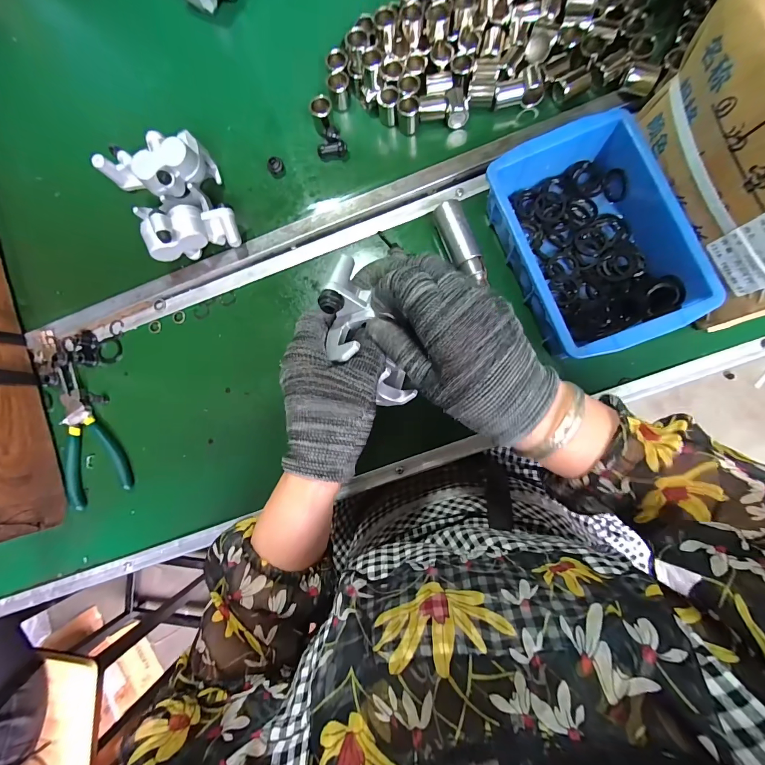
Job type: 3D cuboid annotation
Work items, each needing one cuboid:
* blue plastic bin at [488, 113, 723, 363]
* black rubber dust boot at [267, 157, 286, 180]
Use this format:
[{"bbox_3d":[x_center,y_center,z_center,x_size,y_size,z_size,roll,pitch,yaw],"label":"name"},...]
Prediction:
[{"bbox_3d":[0.199,-0.134,0.340,0.137,0.060,0.202,-21,84,5],"label":"blue plastic bin"},{"bbox_3d":[-0.123,-0.250,0.408,0.018,0.012,0.019,0,86,7],"label":"black rubber dust boot"}]

